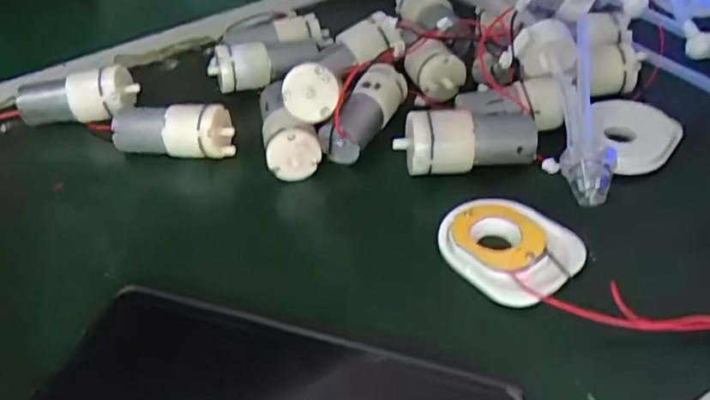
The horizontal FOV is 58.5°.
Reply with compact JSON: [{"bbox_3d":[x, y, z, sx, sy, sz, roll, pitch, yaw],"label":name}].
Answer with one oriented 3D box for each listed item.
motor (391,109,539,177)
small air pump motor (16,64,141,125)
[{"bbox_3d":[0.055,-0.030,0.307,0.067,0.024,0.024,-7,40,0],"label":"motor"},{"bbox_3d":[-0.161,-0.061,0.367,0.065,0.022,0.024,-4,40,3],"label":"small air pump motor"}]

